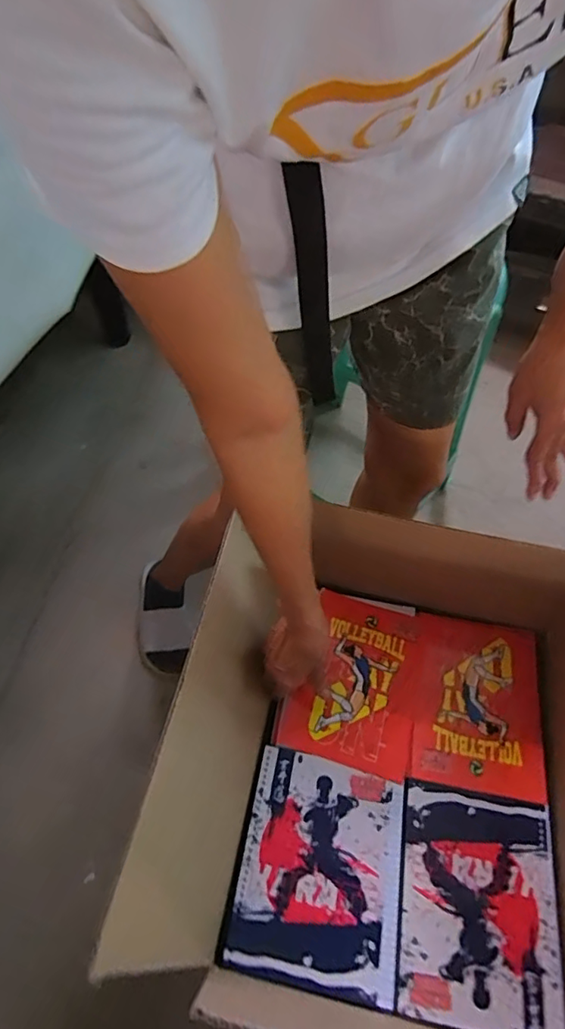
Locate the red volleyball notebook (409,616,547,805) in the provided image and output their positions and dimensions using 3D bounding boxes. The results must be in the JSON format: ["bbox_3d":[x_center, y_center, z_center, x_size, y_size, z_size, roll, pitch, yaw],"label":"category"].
[{"bbox_3d":[0.231,0.219,0.622,0.144,0.007,0.194,11,58,4],"label":"red volleyball notebook"}]

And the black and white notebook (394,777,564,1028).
[{"bbox_3d":[0.193,0.384,0.518,0.145,0.006,0.192,11,58,4],"label":"black and white notebook"}]

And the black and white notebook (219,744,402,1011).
[{"bbox_3d":[0.037,0.358,0.534,0.159,0.008,0.192,11,58,5],"label":"black and white notebook"}]

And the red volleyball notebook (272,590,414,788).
[{"bbox_3d":[0.090,0.199,0.640,0.146,0.007,0.199,15,59,7],"label":"red volleyball notebook"}]

